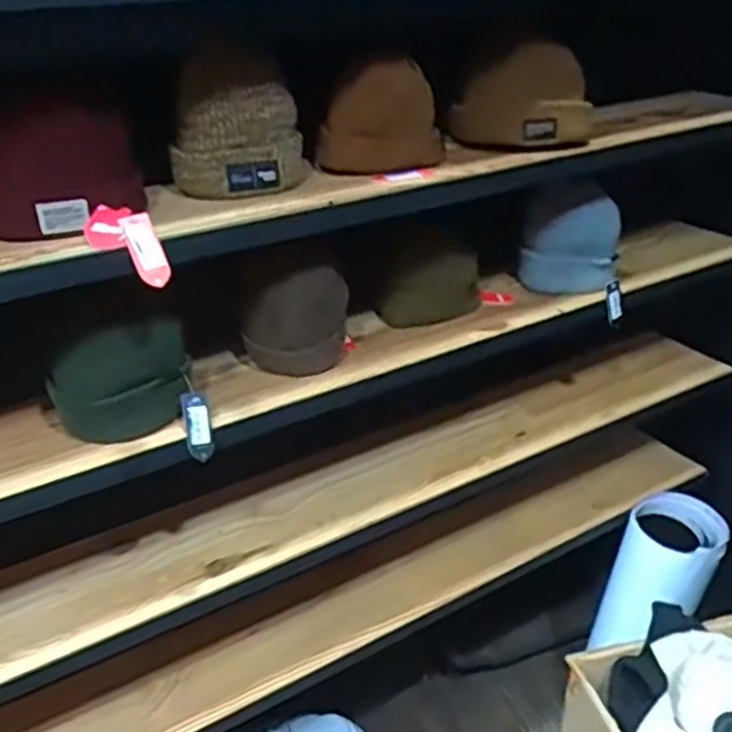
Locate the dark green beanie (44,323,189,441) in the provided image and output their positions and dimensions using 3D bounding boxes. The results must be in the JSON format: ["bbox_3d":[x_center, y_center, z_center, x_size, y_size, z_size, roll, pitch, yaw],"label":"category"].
[{"bbox_3d":[-0.263,0.013,0.830,0.143,0.115,0.065,-13,31,-21],"label":"dark green beanie"}]

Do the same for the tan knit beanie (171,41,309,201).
[{"bbox_3d":[-0.134,-0.248,0.802,0.137,0.137,0.099,-4,29,-6],"label":"tan knit beanie"}]

